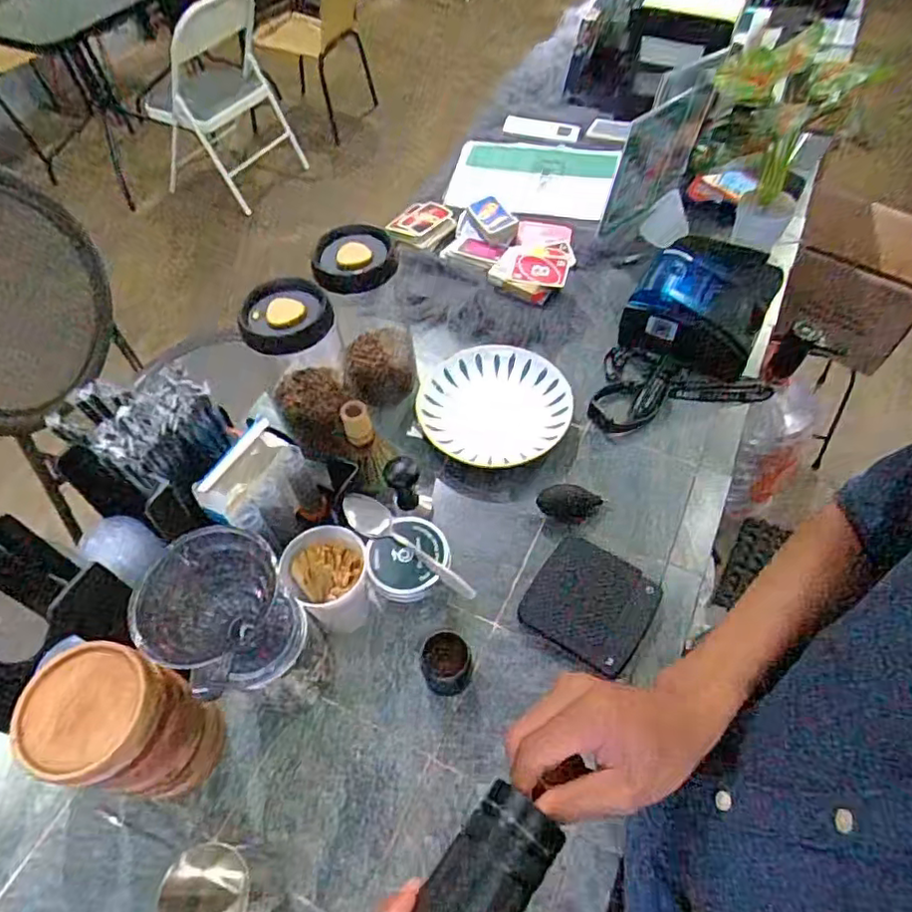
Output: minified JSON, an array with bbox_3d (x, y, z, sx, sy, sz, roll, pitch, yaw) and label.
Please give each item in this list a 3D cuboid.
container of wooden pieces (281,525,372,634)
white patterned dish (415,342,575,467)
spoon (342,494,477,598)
[{"bbox_3d":[-0.124,0.136,0.633,0.082,0.115,0.079,-2,55,3],"label":"container of wooden pieces"},{"bbox_3d":[0.053,-0.075,0.831,0.202,0.022,0.185,-2,55,3],"label":"white patterned dish"},{"bbox_3d":[-0.055,0.093,0.623,0.165,0.034,0.039,37,65,25],"label":"spoon"}]

